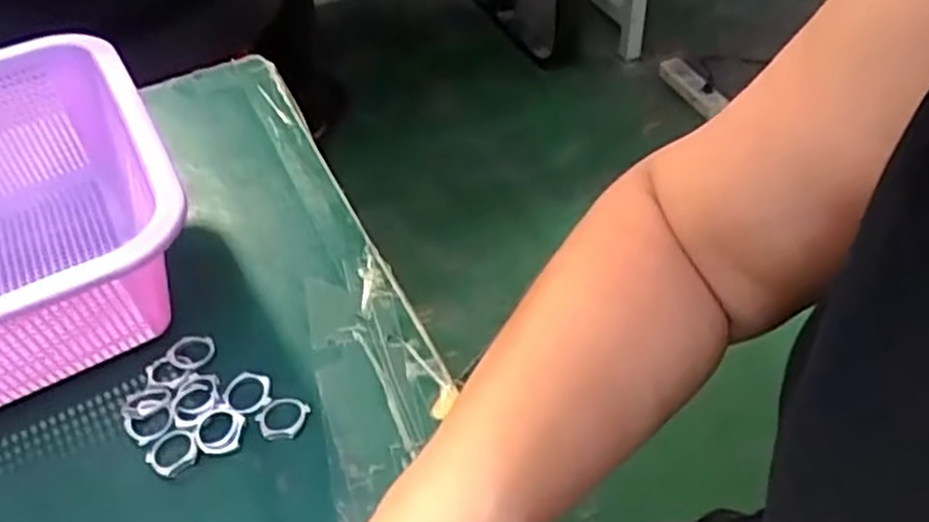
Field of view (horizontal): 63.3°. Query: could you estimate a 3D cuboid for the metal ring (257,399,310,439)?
[{"bbox_3d":[-0.084,0.071,0.344,0.022,0.004,0.021,-3,46,3],"label":"metal ring"}]

